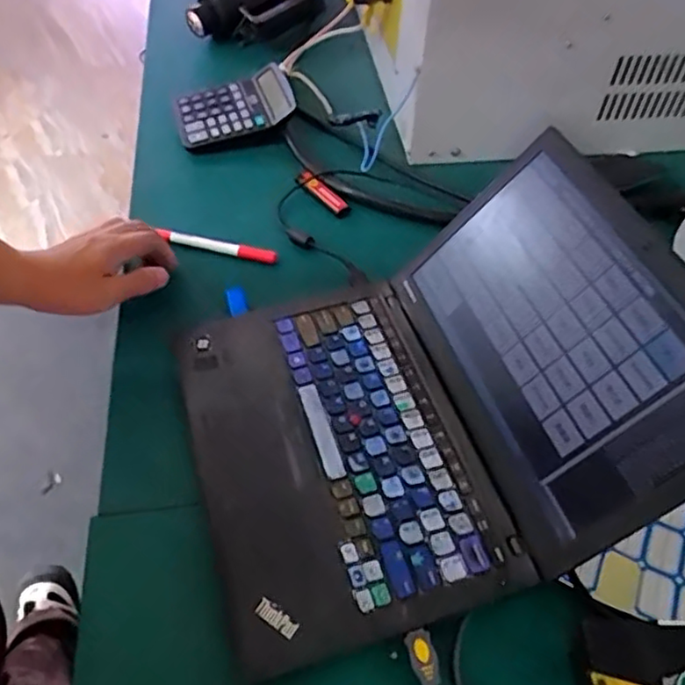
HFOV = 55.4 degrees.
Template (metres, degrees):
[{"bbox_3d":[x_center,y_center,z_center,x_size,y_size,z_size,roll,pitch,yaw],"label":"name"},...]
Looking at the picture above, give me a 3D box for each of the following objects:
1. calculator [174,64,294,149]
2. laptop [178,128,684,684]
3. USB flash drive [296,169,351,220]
[{"bbox_3d":[-0.136,-0.295,0.818,0.144,0.040,0.101,-10,51,-10],"label":"calculator"},{"bbox_3d":[0.056,0.021,0.482,0.341,0.153,0.304,-14,52,-13],"label":"laptop"},{"bbox_3d":[-0.023,-0.170,0.738,0.020,0.007,0.082,-33,59,-27],"label":"USB flash drive"}]

